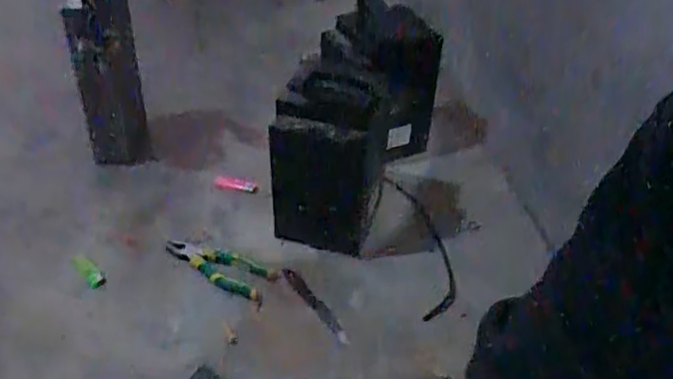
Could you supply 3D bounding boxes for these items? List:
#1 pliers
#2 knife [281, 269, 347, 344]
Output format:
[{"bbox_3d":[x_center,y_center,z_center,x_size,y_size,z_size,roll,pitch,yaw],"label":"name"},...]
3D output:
[{"bbox_3d":[-0.210,0.134,1.085,0.226,0.024,0.078,20,43,20],"label":"pliers"},{"bbox_3d":[-0.038,0.181,0.994,0.023,0.018,0.173,-23,46,-27],"label":"knife"}]

